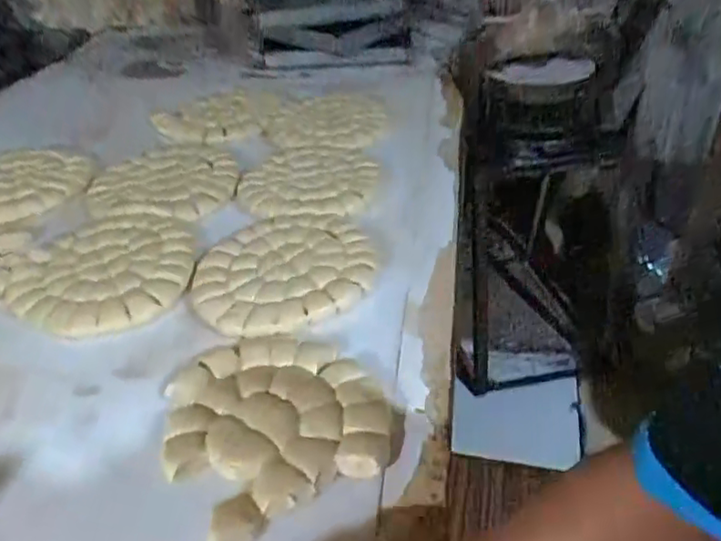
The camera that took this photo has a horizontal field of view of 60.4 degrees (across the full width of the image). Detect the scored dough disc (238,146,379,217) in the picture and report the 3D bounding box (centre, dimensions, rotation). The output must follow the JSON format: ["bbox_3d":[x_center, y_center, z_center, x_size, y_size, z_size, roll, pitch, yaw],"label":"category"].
[{"bbox_3d":[-0.094,-0.166,1.129,0.225,0.024,0.262,13,39,19],"label":"scored dough disc"}]

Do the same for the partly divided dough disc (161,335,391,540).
[{"bbox_3d":[-0.104,0.157,0.694,0.227,0.024,0.244,-1,36,1],"label":"partly divided dough disc"}]

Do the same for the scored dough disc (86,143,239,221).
[{"bbox_3d":[-0.359,-0.165,1.137,0.265,0.023,0.276,-1,36,1],"label":"scored dough disc"}]

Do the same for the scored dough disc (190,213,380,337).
[{"bbox_3d":[-0.110,-0.010,0.918,0.270,0.021,0.251,-1,36,1],"label":"scored dough disc"}]

